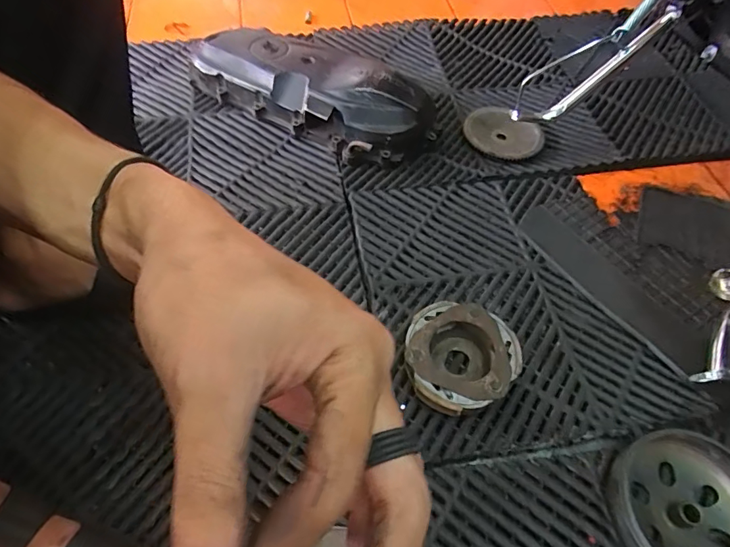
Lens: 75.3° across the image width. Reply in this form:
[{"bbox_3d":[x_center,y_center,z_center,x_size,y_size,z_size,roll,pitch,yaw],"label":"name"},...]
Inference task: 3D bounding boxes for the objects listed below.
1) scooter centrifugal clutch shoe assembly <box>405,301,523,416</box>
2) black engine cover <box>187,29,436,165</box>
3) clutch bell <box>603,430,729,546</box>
[{"bbox_3d":[0.099,0.085,0.489,0.107,0.038,0.110,1,56,-1],"label":"scooter centrifugal clutch shoe assembly"},{"bbox_3d":[-0.081,-0.265,0.692,0.371,0.084,0.115,27,60,16],"label":"black engine cover"},{"bbox_3d":[0.289,0.212,0.418,0.130,0.043,0.131,1,56,-1],"label":"clutch bell"}]

